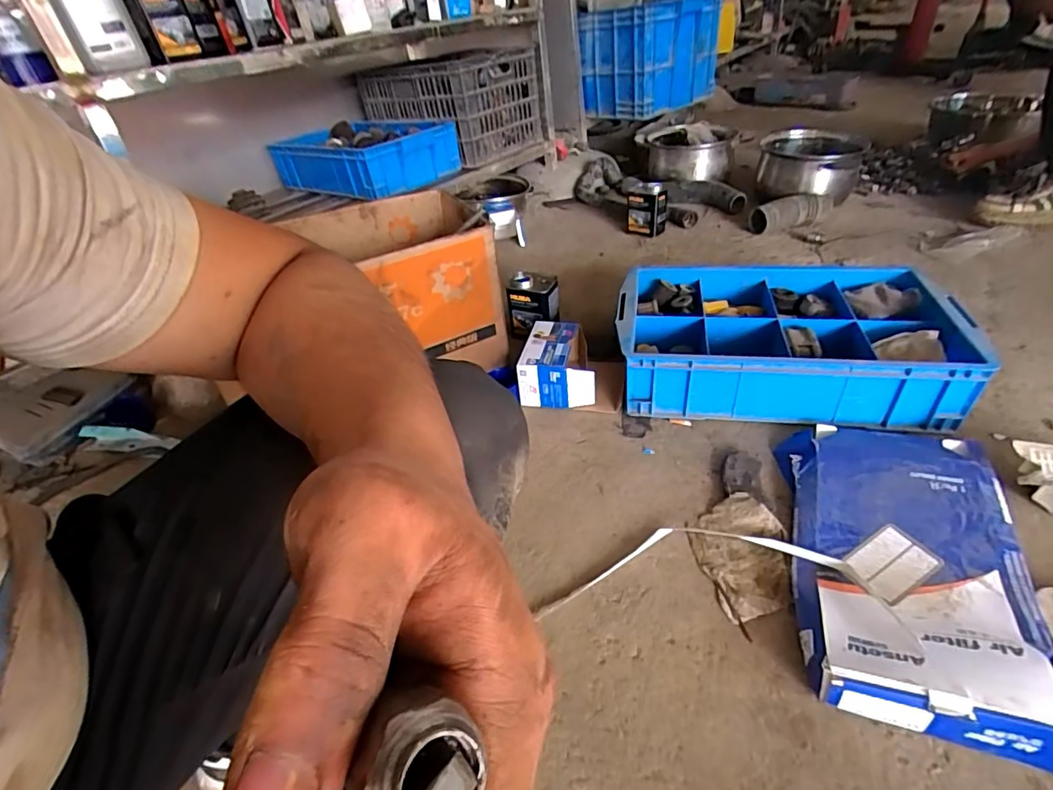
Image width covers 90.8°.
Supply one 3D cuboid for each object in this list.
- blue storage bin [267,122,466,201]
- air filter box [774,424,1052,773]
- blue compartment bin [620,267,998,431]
[{"bbox_3d":[-0.444,-0.664,1.437,0.472,0.118,0.282,20,46,32],"label":"blue storage bin"},{"bbox_3d":[0.450,0.175,0.614,0.248,0.065,0.419,8,41,18],"label":"air filter box"},{"bbox_3d":[0.417,-0.095,0.891,0.493,0.130,0.303,4,40,13],"label":"blue compartment bin"}]

